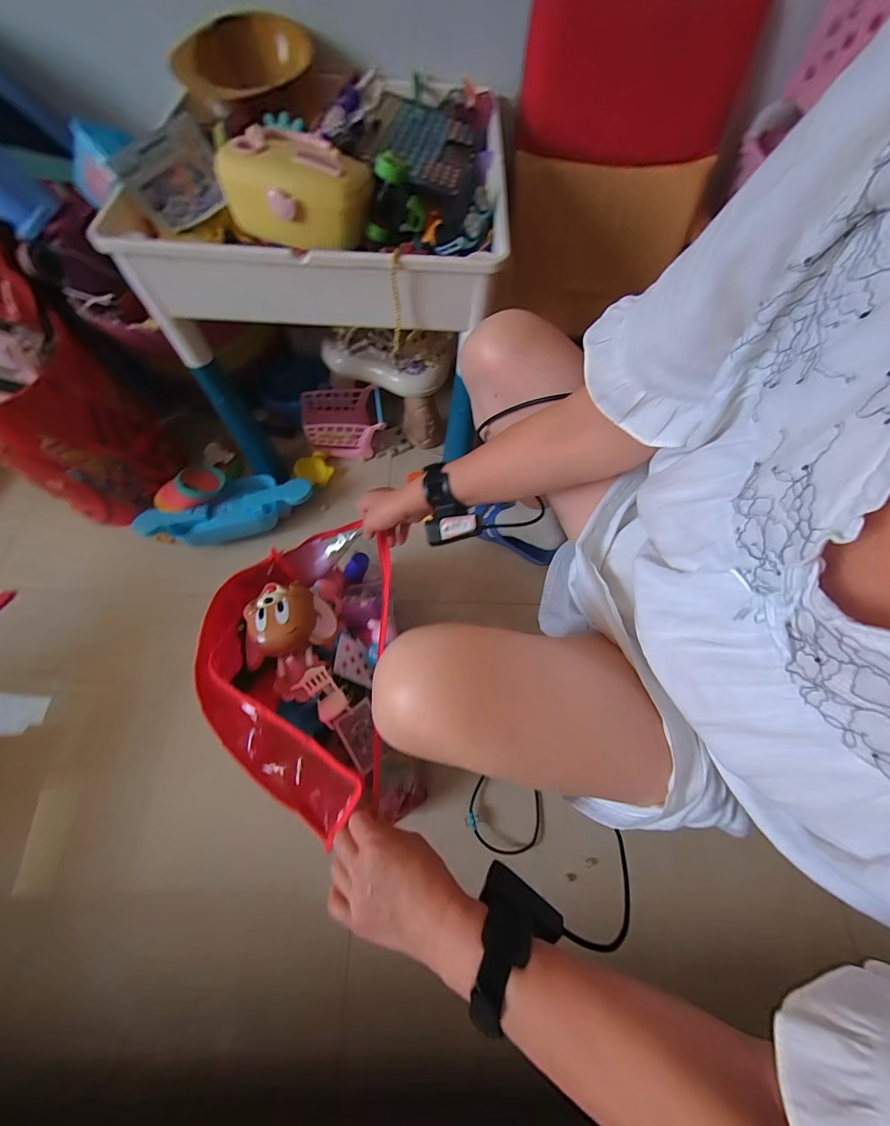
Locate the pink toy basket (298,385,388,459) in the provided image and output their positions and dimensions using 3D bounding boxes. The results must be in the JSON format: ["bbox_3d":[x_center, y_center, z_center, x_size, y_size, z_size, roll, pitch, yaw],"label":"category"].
[{"bbox_3d":[-0.234,-0.326,0.890,0.179,0.114,0.115,-3,67,-4],"label":"pink toy basket"}]

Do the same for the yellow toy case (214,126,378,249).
[{"bbox_3d":[-0.195,-0.497,0.511,0.187,0.083,0.119,0,67,-3],"label":"yellow toy case"}]

